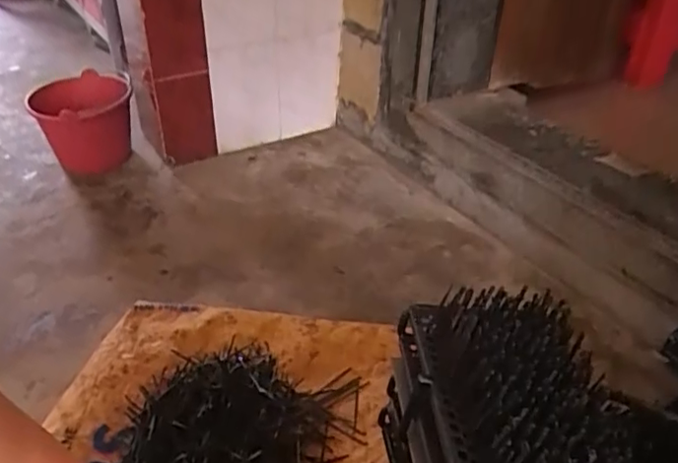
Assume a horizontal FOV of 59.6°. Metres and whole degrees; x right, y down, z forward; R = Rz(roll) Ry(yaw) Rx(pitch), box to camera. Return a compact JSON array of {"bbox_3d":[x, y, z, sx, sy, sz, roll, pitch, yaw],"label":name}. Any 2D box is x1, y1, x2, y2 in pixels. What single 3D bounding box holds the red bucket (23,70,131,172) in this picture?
[{"bbox_3d":[-0.674,-0.285,1.592,0.251,0.218,0.264,1,35,-1],"label":"red bucket"}]

